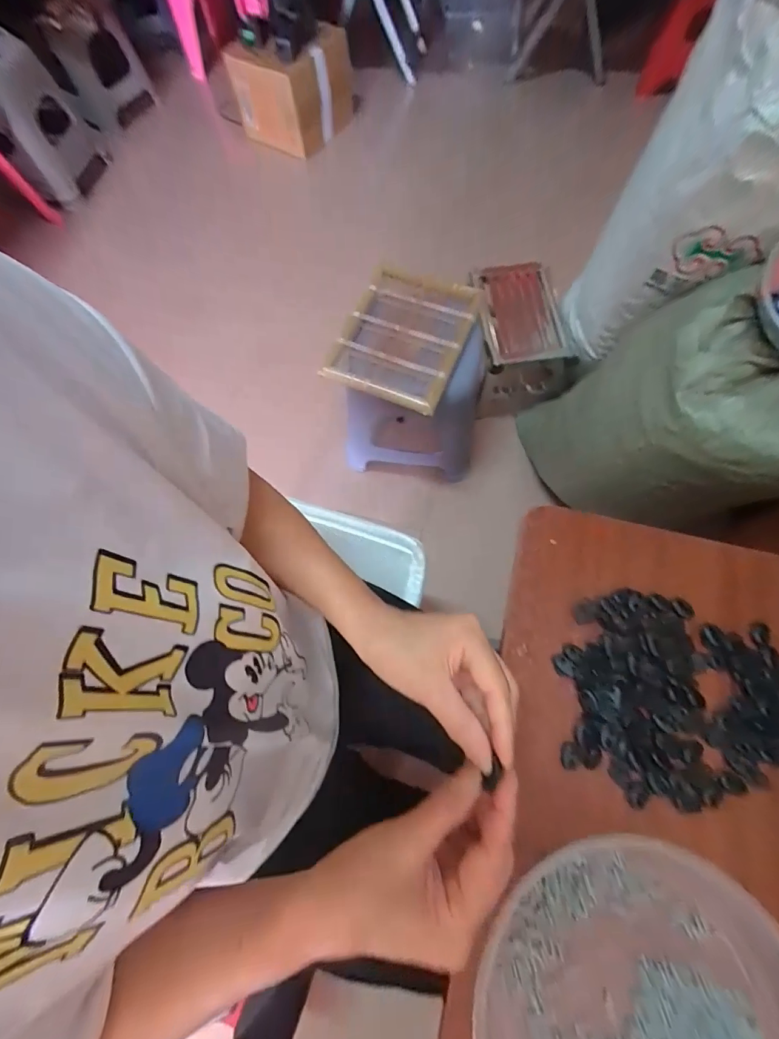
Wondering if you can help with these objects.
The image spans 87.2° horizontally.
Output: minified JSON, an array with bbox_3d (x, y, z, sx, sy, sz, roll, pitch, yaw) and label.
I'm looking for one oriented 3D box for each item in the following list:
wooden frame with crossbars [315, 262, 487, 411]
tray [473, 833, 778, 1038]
[{"bbox_3d":[0.029,-0.363,0.792,0.237,0.047,0.305,22,72,10],"label":"wooden frame with crossbars"},{"bbox_3d":[0.177,0.356,0.278,0.219,0.032,0.231,-1,70,2],"label":"tray"}]

